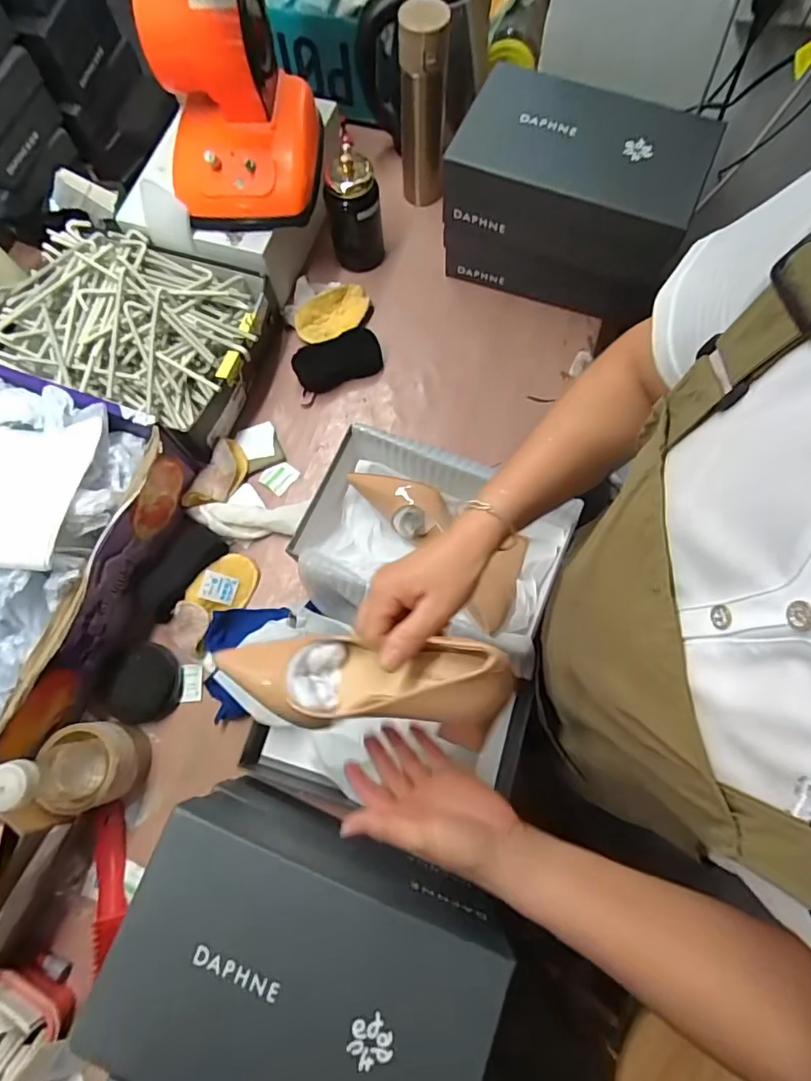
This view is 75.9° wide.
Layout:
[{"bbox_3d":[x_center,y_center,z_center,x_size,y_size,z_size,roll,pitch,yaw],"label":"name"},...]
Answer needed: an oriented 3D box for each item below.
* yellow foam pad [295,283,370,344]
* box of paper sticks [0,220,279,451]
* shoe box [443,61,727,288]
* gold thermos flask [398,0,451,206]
[{"bbox_3d":[-0.105,-0.341,0.784,0.121,0.034,0.065,-38,77,-9],"label":"yellow foam pad"},{"bbox_3d":[-0.364,-0.290,0.714,0.322,0.098,0.240,16,75,6],"label":"box of paper sticks"},{"bbox_3d":[0.214,-0.464,0.658,0.290,0.094,0.171,23,75,7],"label":"shoe box"},{"bbox_3d":[0.026,-0.602,0.750,0.064,0.259,0.055,2,74,2],"label":"gold thermos flask"}]

